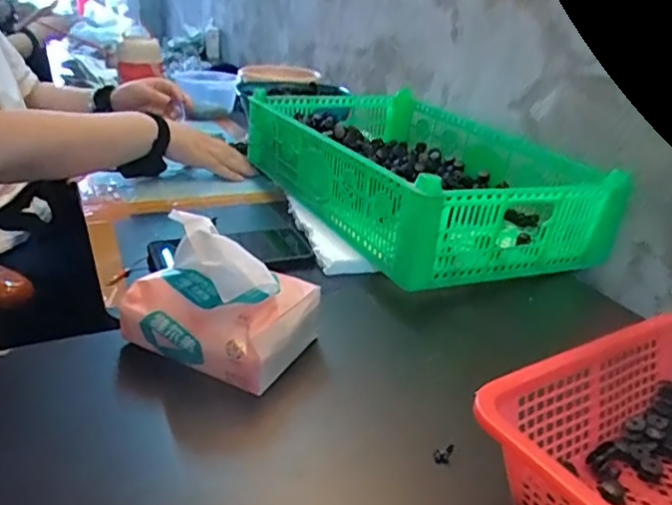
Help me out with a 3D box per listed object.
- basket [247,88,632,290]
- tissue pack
[{"bbox_3d":[0.091,-0.118,0.794,0.303,0.104,0.496,-10,29,-28],"label":"basket"},{"bbox_3d":[-0.093,0.037,0.468,0.136,0.111,0.093,15,27,21],"label":"tissue pack"}]

